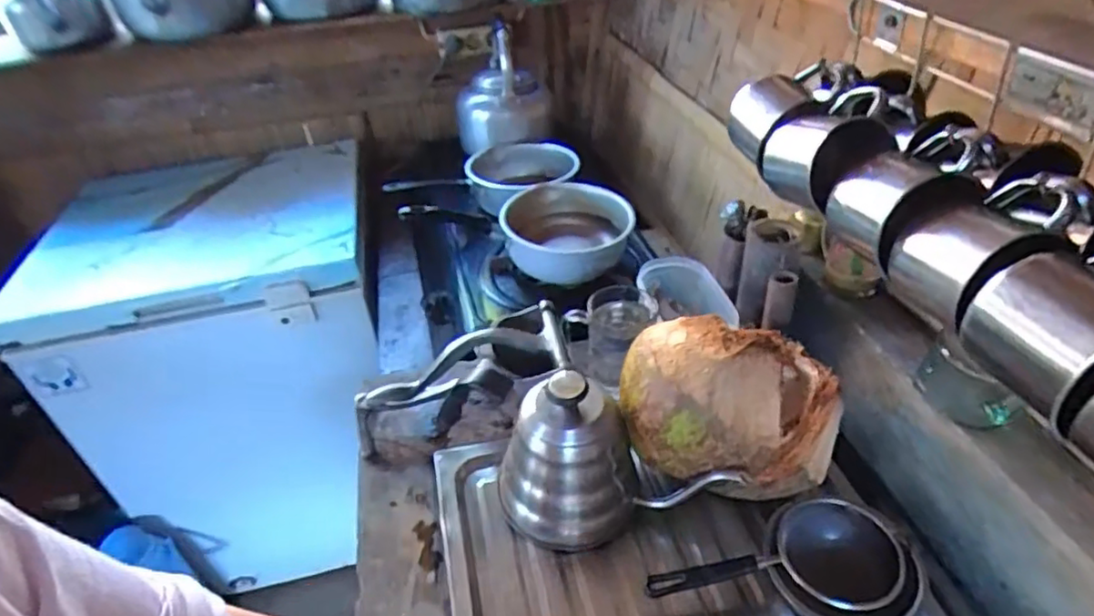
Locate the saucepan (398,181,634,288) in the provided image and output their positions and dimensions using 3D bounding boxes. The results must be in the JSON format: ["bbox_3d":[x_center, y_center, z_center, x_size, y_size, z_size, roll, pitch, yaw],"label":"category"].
[{"bbox_3d":[-0.026,-0.119,0.982,0.307,0.125,0.193,4,37,8],"label":"saucepan"}]

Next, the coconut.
[{"bbox_3d":[0.165,0.079,0.603,0.193,0.137,0.155,-3,38,2],"label":"coconut"}]

